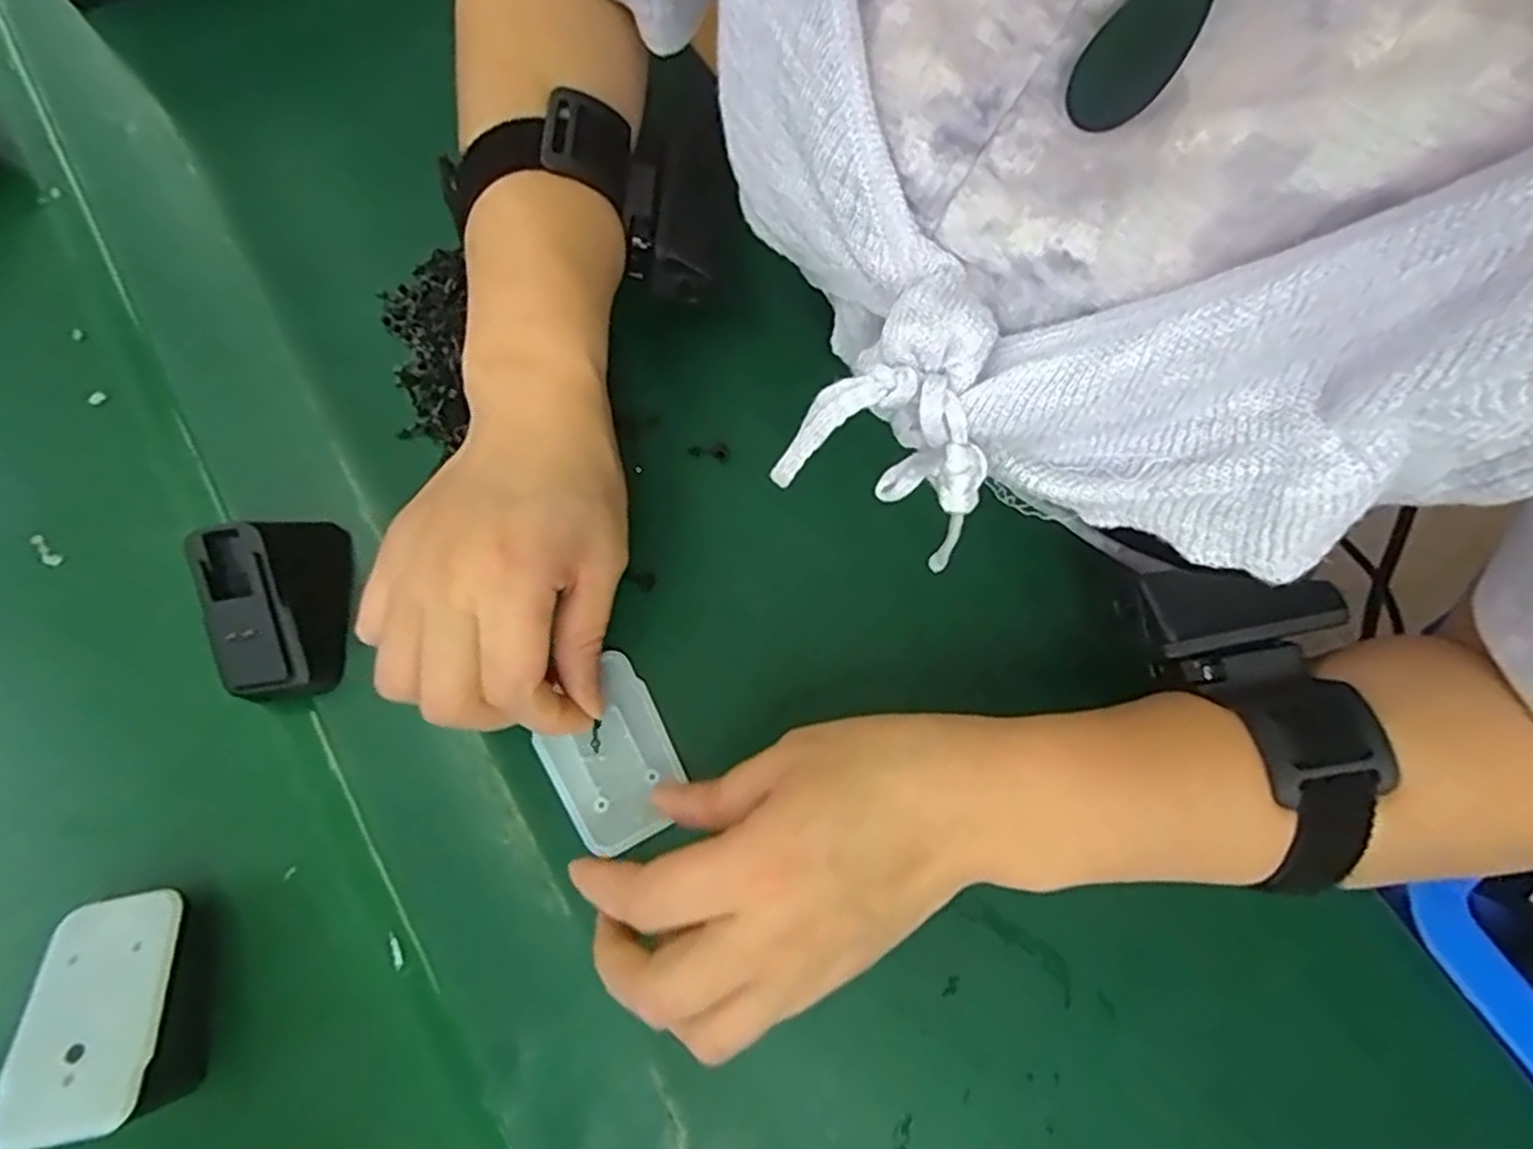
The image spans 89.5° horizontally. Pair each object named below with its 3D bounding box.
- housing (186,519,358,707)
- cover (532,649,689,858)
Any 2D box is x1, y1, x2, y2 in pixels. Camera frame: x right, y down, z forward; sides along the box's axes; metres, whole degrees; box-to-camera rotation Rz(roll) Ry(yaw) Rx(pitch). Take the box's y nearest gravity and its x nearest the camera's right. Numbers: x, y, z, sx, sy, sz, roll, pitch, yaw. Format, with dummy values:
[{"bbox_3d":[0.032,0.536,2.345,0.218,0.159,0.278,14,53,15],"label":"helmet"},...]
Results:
[{"bbox_3d":[-0.185,0.011,0.291,0.039,0.042,0.068,-4,73,0],"label":"housing"},{"bbox_3d":[-0.059,0.067,0.290,0.045,0.005,0.065,-30,75,-7],"label":"cover"}]

